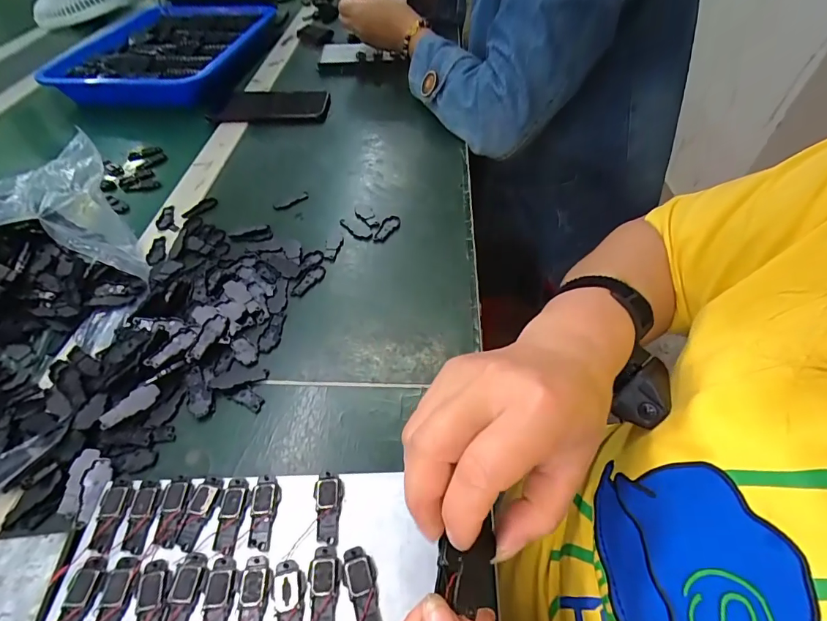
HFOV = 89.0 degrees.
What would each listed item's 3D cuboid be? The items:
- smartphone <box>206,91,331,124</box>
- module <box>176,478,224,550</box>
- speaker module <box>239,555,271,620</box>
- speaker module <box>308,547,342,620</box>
[{"bbox_3d":[-0.196,-0.285,0.583,0.151,0.014,0.068,1,50,2],"label":"smartphone"},{"bbox_3d":[-0.122,0.113,0.238,0.016,0.004,0.038,9,51,9],"label":"module"},{"bbox_3d":[-0.080,0.147,0.212,0.014,0.008,0.040,-3,50,-1],"label":"speaker module"},{"bbox_3d":[-0.046,0.142,0.213,0.016,0.004,0.039,0,50,1],"label":"speaker module"}]

